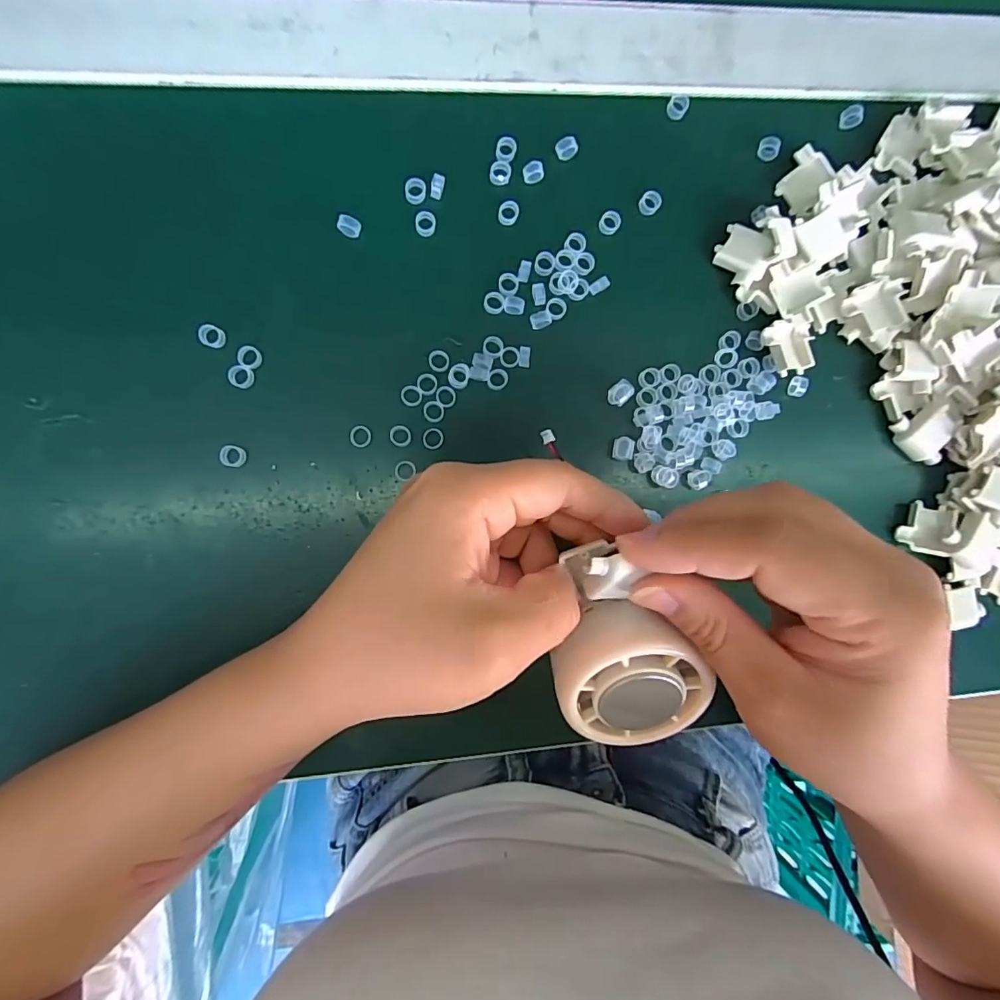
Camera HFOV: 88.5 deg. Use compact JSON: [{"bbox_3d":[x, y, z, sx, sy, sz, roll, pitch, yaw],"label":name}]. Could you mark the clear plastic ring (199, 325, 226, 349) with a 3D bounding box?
[{"bbox_3d":[-0.120,-0.068,0.213,0.010,0.004,0.009,33,88,-6],"label":"clear plastic ring"}]

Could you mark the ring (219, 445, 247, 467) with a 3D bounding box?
[{"bbox_3d":[-0.113,-0.018,0.217,0.010,0.004,0.009,5,91,-7],"label":"ring"}]

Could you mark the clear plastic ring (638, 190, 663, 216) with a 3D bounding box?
[{"bbox_3d":[0.069,-0.137,0.235,0.009,0.004,0.011,33,88,-6],"label":"clear plastic ring"}]

